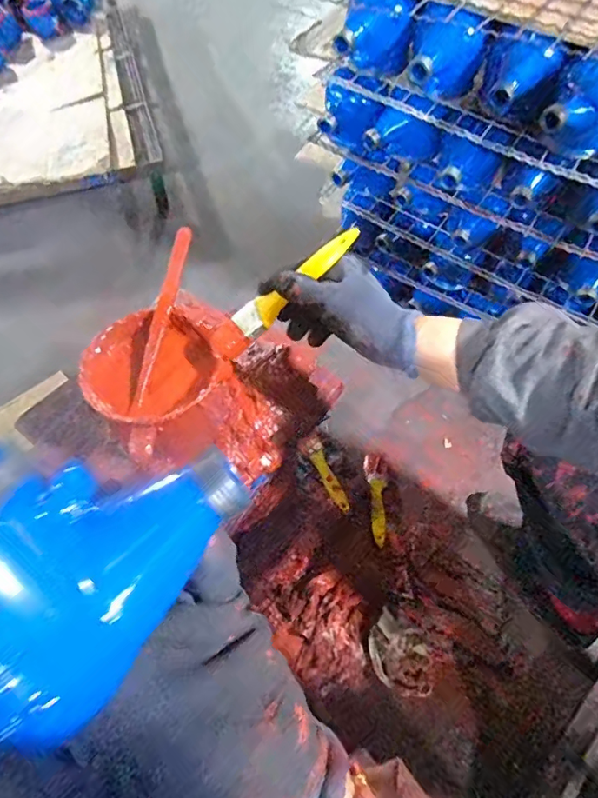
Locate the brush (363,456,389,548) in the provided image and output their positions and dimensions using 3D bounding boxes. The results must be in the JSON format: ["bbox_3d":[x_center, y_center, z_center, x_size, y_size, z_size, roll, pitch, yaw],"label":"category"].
[{"bbox_3d":[0.129,0.162,0.817,0.038,0.009,0.152,1,58,2],"label":"brush"}]

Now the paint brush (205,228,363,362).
[{"bbox_3d":[-0.019,-0.097,0.464,0.176,0.022,0.041,-37,55,26],"label":"paint brush"}]

